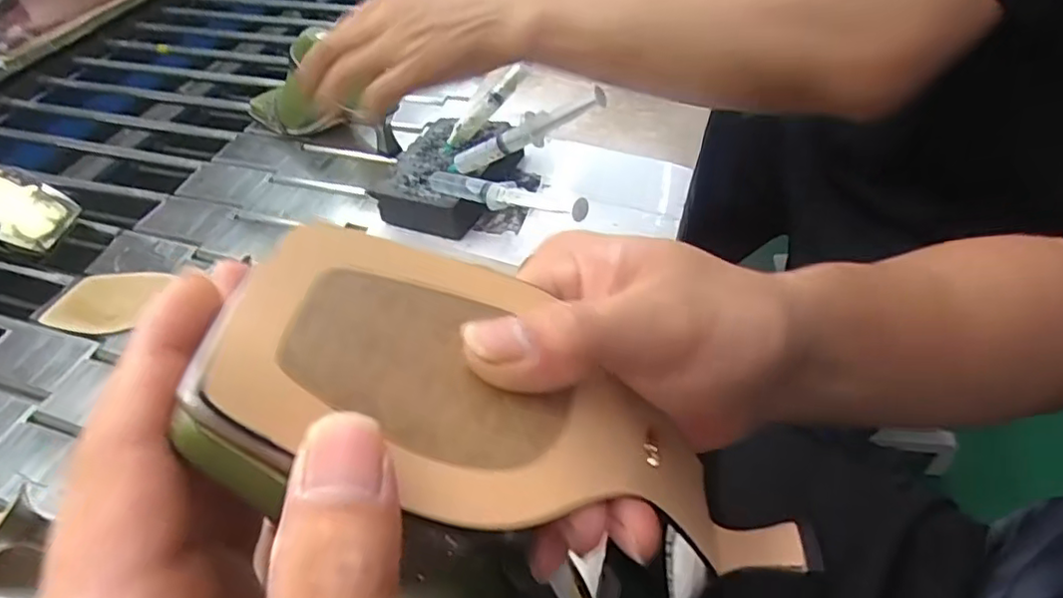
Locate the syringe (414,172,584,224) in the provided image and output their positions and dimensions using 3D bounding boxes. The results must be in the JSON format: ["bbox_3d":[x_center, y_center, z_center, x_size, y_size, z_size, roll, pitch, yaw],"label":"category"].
[{"bbox_3d":[-0.029,-0.079,0.455,0.172,0.016,0.021,19,50,41],"label":"syringe"}]

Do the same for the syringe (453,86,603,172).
[{"bbox_3d":[-0.008,-0.125,0.472,0.153,0.021,0.013,-15,38,37],"label":"syringe"}]

